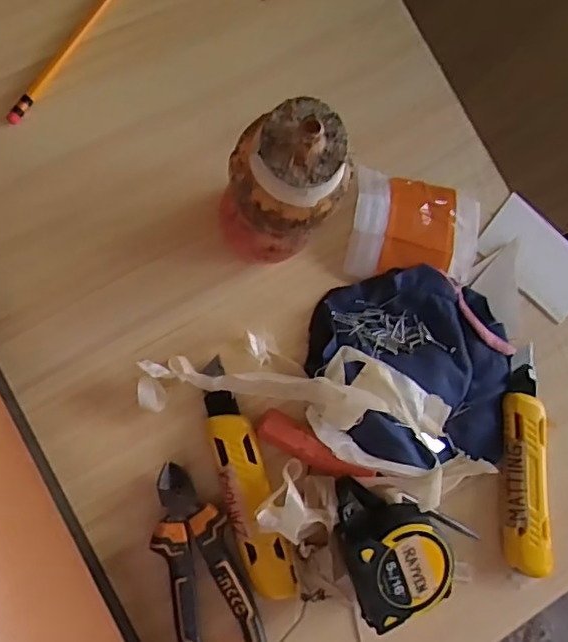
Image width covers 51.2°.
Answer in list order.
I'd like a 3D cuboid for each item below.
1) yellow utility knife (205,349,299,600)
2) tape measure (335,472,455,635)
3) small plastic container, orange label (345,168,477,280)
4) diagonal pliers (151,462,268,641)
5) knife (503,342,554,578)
[{"bbox_3d":[-0.027,0.106,0.396,0.031,0.020,0.158,-17,90,-9],"label":"yellow utility knife"},{"bbox_3d":[0.071,0.146,0.396,0.067,0.046,0.101,-16,90,-9],"label":"tape measure"},{"bbox_3d":[0.095,-0.064,0.427,0.094,0.018,0.076,10,86,-9],"label":"small plastic container, orange label"},{"bbox_3d":[-0.052,0.167,0.388,0.052,0.023,0.145,-16,90,-9],"label":"diagonal pliers"},{"bbox_3d":[0.175,0.101,0.428,0.033,0.023,0.160,1,88,-9],"label":"knife"}]

